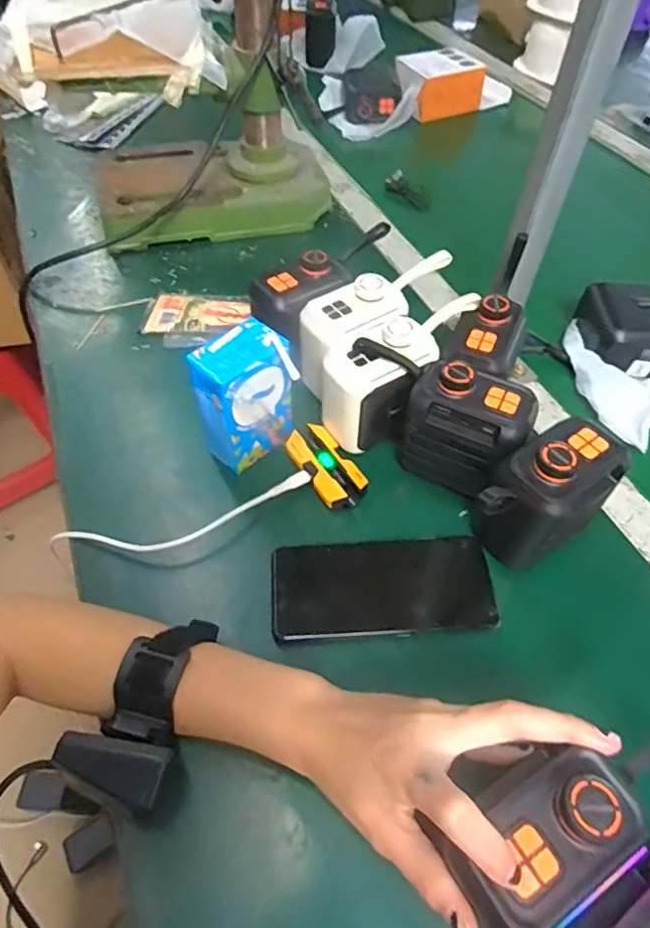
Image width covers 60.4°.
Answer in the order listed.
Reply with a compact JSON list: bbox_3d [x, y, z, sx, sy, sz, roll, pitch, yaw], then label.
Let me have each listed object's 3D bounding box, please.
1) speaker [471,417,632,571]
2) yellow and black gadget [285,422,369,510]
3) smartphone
[{"bbox_3d":[0.152,0.023,0.385,0.093,0.094,0.051,-25,54,-19],"label":"speaker"},{"bbox_3d":[0.000,0.002,0.456,0.037,0.022,0.074,-26,55,-20],"label":"yellow and black gadget"},{"bbox_3d":[0.039,0.086,0.393,0.150,0.009,0.069,-1,50,-1],"label":"smartphone"}]

